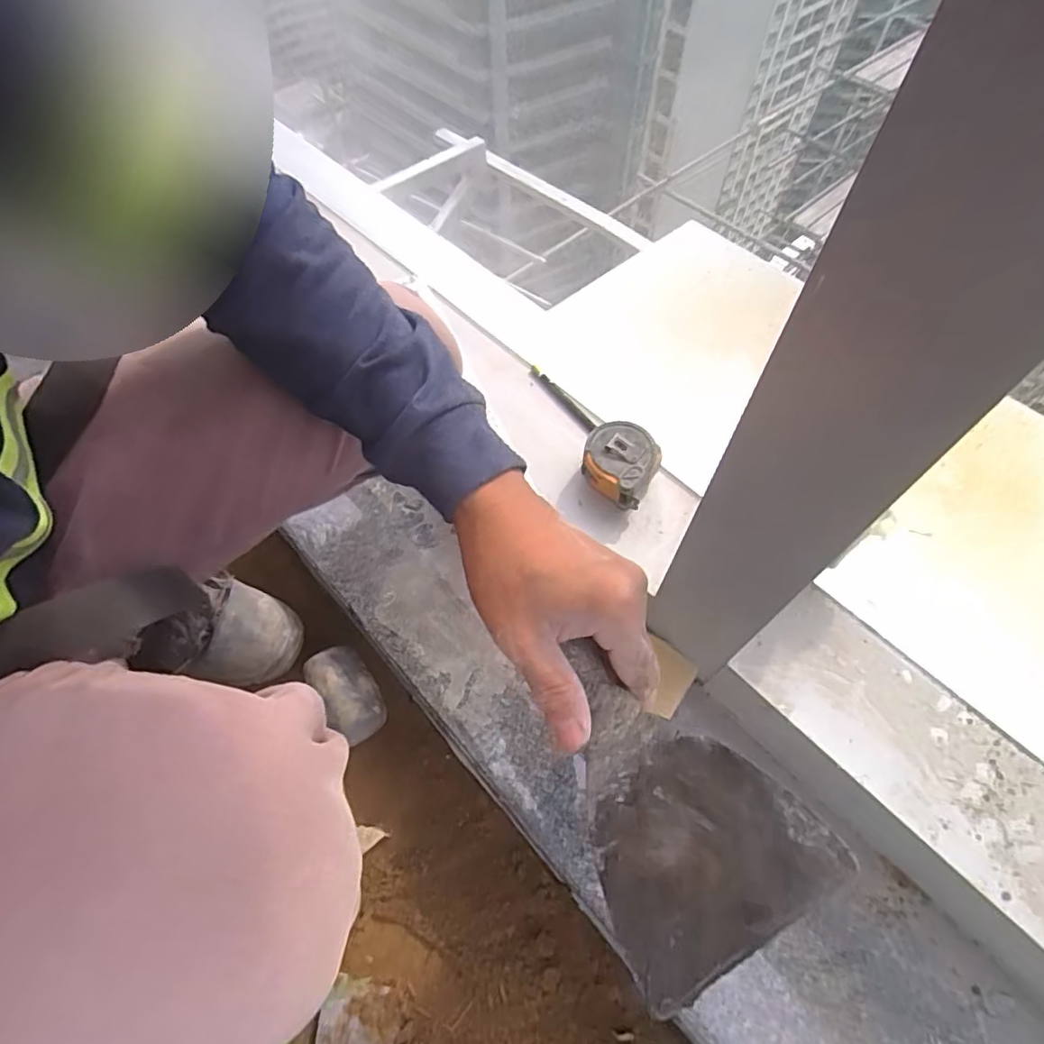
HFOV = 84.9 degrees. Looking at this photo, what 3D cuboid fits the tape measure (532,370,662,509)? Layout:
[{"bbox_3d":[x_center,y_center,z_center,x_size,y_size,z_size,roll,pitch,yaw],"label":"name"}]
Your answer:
[{"bbox_3d":[0.072,-0.102,0.587,0.069,0.043,0.201,-20,49,-10],"label":"tape measure"}]

